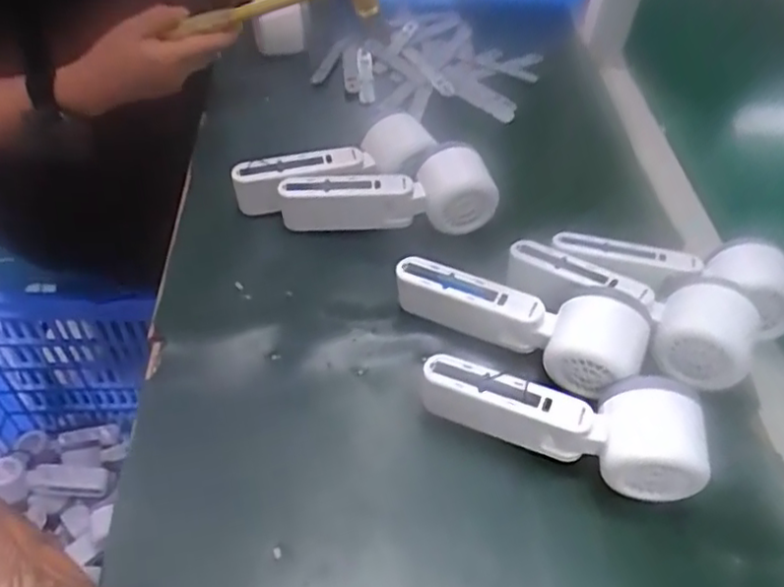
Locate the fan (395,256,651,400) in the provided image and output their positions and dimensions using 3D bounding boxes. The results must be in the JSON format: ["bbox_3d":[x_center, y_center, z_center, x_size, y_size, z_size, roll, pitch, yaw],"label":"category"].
[{"bbox_3d":[0.086,0.013,0.447,0.165,0.065,0.058,27,52,18],"label":"fan"}]

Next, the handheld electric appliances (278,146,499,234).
[{"bbox_3d":[-0.003,-0.072,0.524,0.169,0.059,0.052,-8,50,-11],"label":"handheld electric appliances"}]

